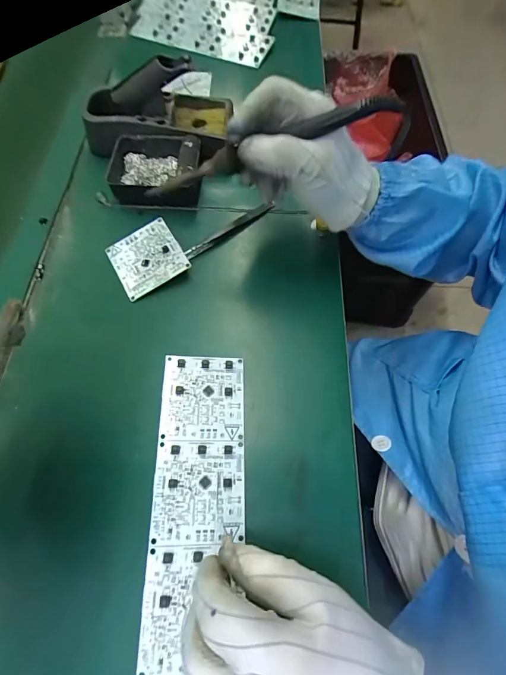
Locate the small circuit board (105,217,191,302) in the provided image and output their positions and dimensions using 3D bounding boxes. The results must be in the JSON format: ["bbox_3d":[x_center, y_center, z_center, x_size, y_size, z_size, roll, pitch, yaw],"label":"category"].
[{"bbox_3d":[-0.106,-0.079,0.349,0.067,0.004,0.071,-31,70,-2],"label":"small circuit board"}]

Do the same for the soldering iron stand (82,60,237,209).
[{"bbox_3d":[-0.102,-0.227,0.383,0.153,0.073,0.156,-3,64,-1],"label":"soldering iron stand"}]

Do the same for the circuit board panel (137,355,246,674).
[{"bbox_3d":[-0.039,0.111,0.261,0.066,0.004,0.206,2,64,-7],"label":"circuit board panel"}]

